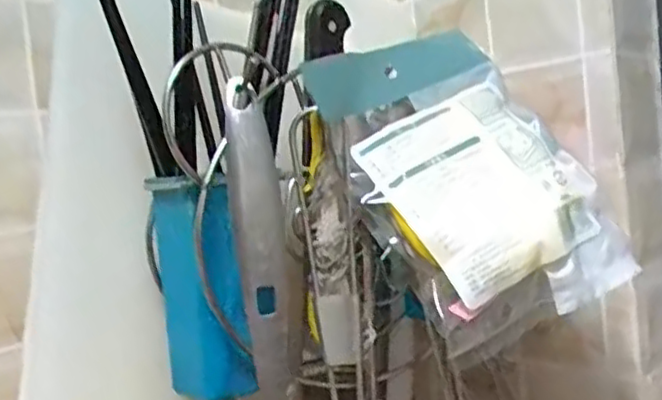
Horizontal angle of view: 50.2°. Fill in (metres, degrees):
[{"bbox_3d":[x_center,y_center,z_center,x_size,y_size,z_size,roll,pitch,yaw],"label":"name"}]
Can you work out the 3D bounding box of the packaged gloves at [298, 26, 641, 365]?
[{"bbox_3d":[0.076,-0.014,0.392,0.129,0.175,0.032,-22,-21,-25],"label":"packaged gloves"}]

